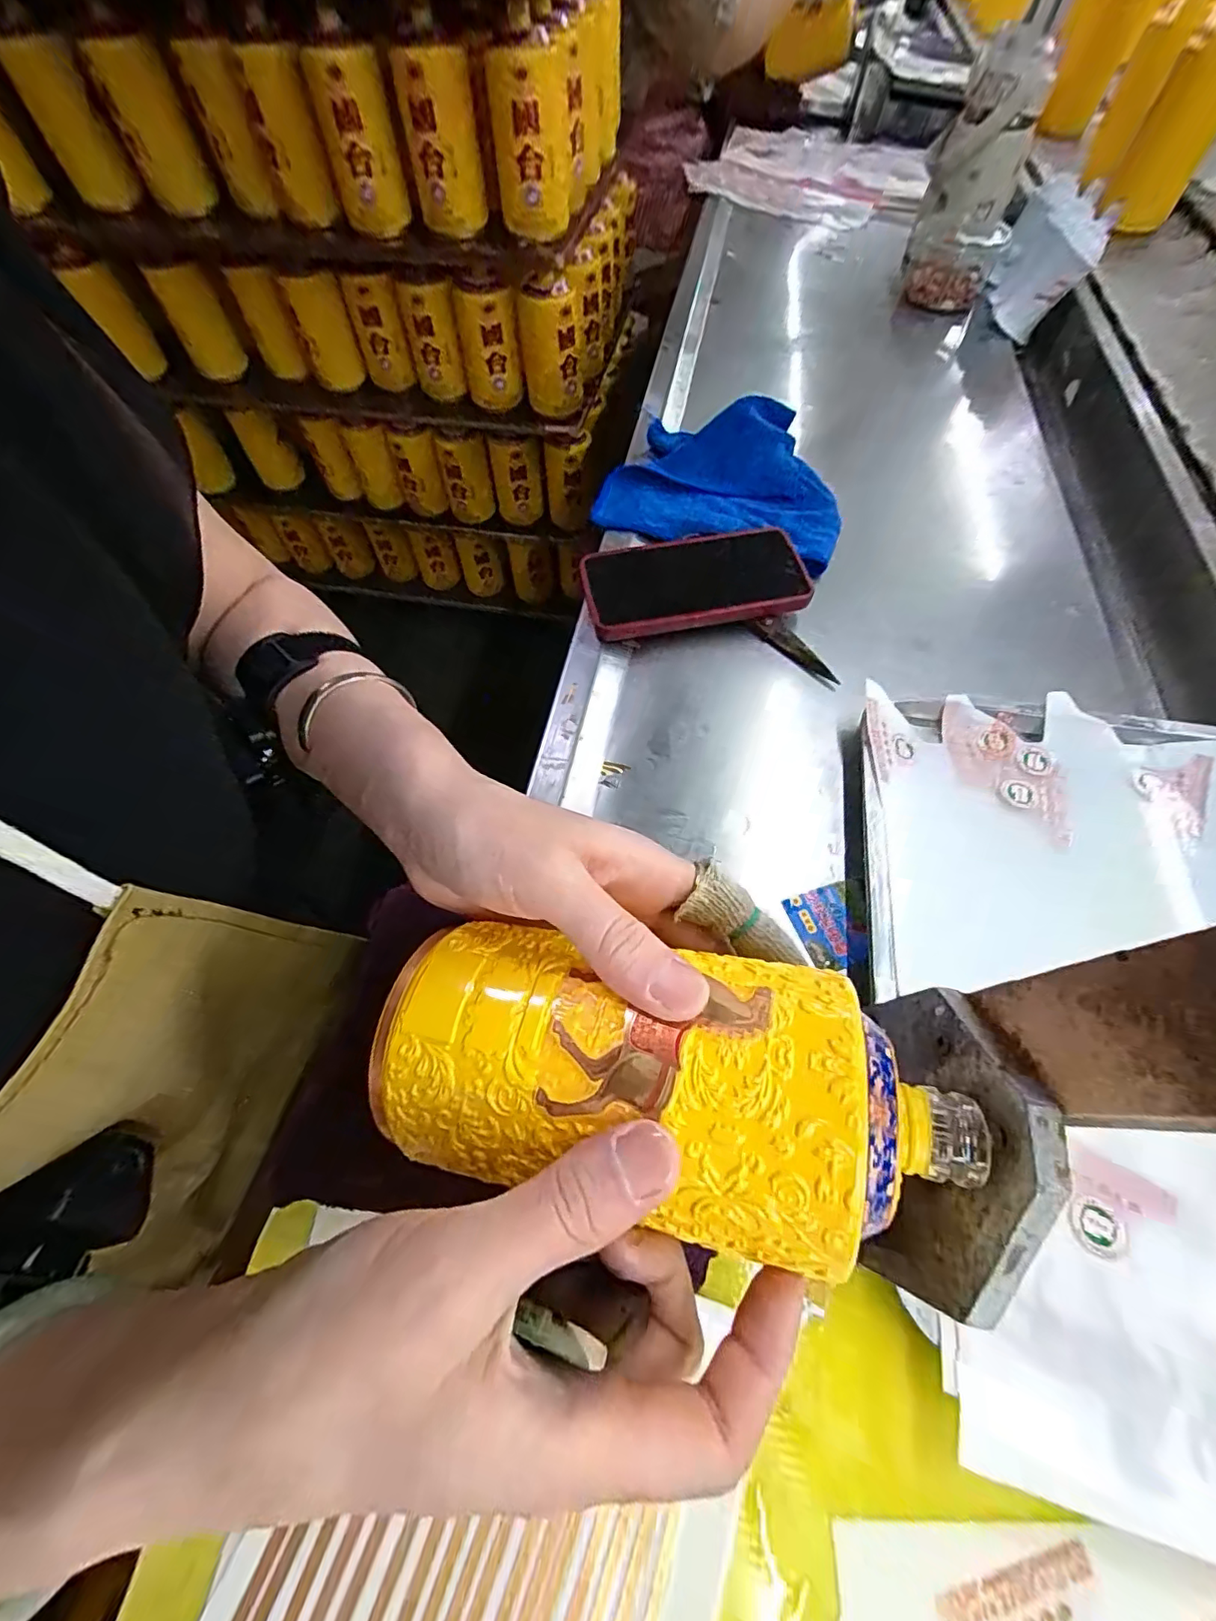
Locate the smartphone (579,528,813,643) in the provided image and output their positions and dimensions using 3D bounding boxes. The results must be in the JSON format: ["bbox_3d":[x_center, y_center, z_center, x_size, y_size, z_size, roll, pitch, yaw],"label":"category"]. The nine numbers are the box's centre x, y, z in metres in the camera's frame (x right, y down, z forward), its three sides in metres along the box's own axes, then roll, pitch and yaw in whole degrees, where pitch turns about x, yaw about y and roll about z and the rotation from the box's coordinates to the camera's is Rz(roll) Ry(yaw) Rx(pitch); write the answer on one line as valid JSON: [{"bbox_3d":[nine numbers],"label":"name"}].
[{"bbox_3d":[0.064,-0.179,0.422,0.166,0.018,0.092,-8,61,-4],"label":"smartphone"}]

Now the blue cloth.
[{"bbox_3d":[0.097,-0.291,0.477,0.206,0.033,0.178,7,61,4],"label":"blue cloth"}]

